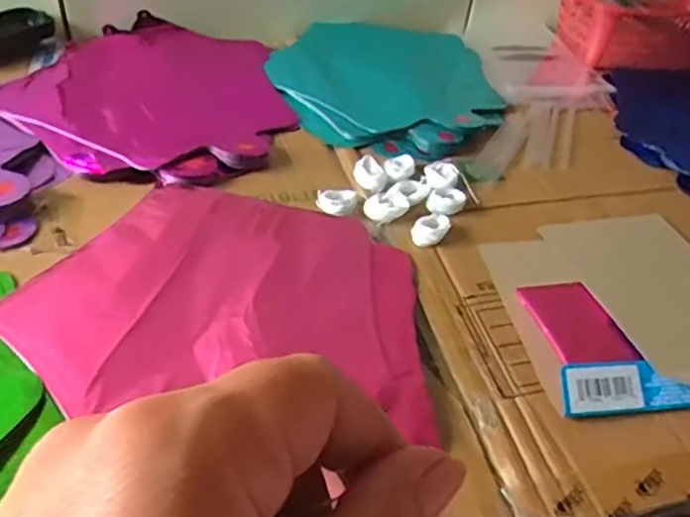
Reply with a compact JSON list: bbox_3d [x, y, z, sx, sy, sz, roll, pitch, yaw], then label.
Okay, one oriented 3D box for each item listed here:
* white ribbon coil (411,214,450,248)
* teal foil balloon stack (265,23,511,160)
[{"bbox_3d":[0.063,-0.022,0.470,0.026,0.012,0.028,4,44,-3],"label":"white ribbon coil"},{"bbox_3d":[0.041,-0.178,0.628,0.219,0.017,0.224,2,44,-5],"label":"teal foil balloon stack"}]

